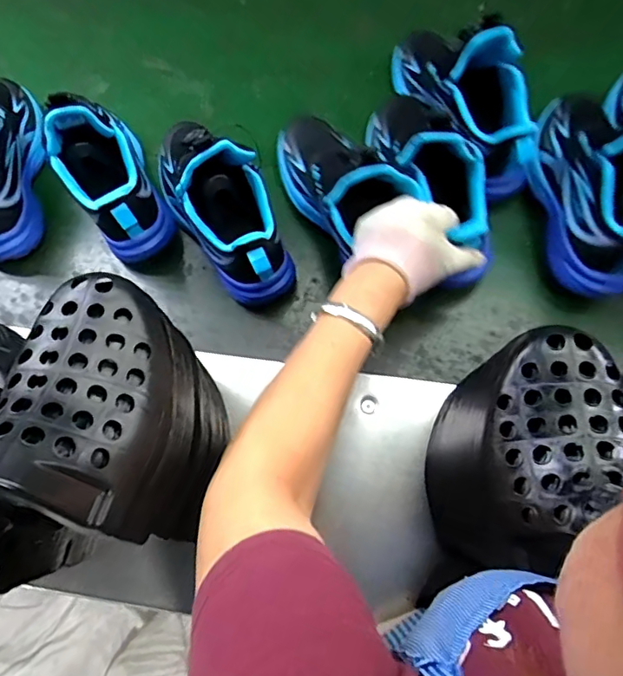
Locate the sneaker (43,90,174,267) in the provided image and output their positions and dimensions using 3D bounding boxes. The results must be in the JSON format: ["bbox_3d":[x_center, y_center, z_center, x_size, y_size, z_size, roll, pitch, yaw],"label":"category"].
[{"bbox_3d":[-0.221,-0.185,0.536,0.079,0.125,0.217,-25,74,-8],"label":"sneaker"}]

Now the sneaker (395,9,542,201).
[{"bbox_3d":[0.167,-0.267,0.548,0.078,0.130,0.224,-24,74,-7],"label":"sneaker"}]

